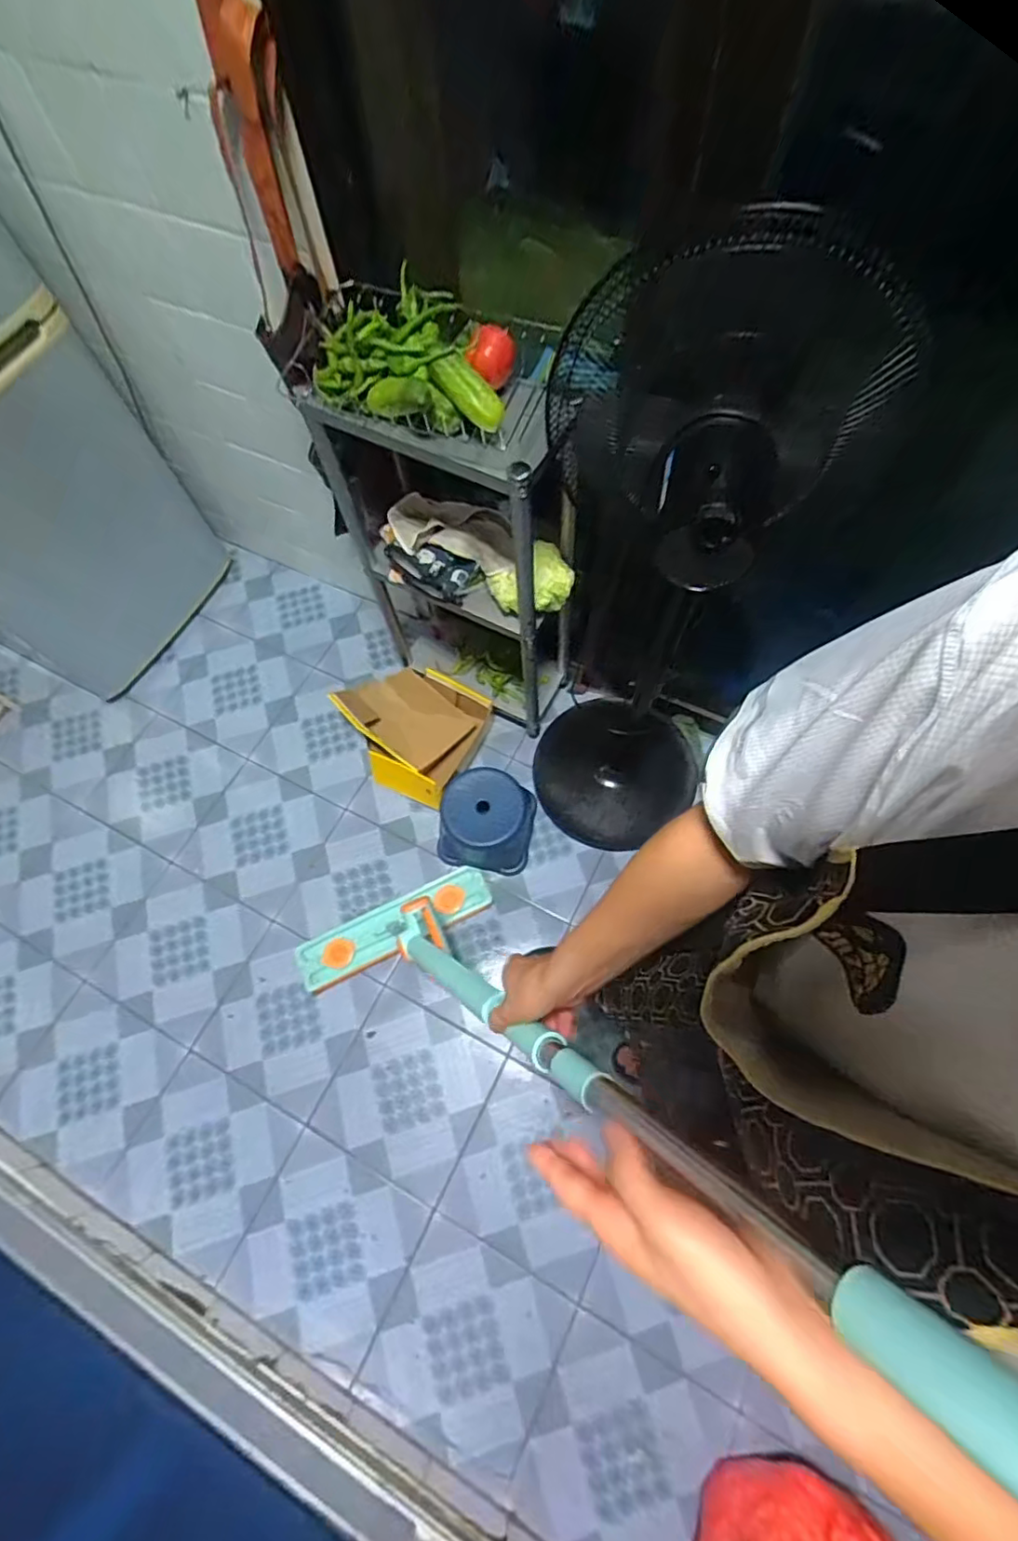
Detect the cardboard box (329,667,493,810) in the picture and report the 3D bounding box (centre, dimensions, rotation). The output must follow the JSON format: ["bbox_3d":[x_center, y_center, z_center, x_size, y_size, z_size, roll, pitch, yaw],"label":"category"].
[{"bbox_3d":[-0.237,-0.104,1.436,0.306,0.126,0.282,25,71,11],"label":"cardboard box"}]

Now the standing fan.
[{"bbox_3d":[0.241,-0.259,1.011,0.367,1.006,0.487,15,69,7],"label":"standing fan"}]

